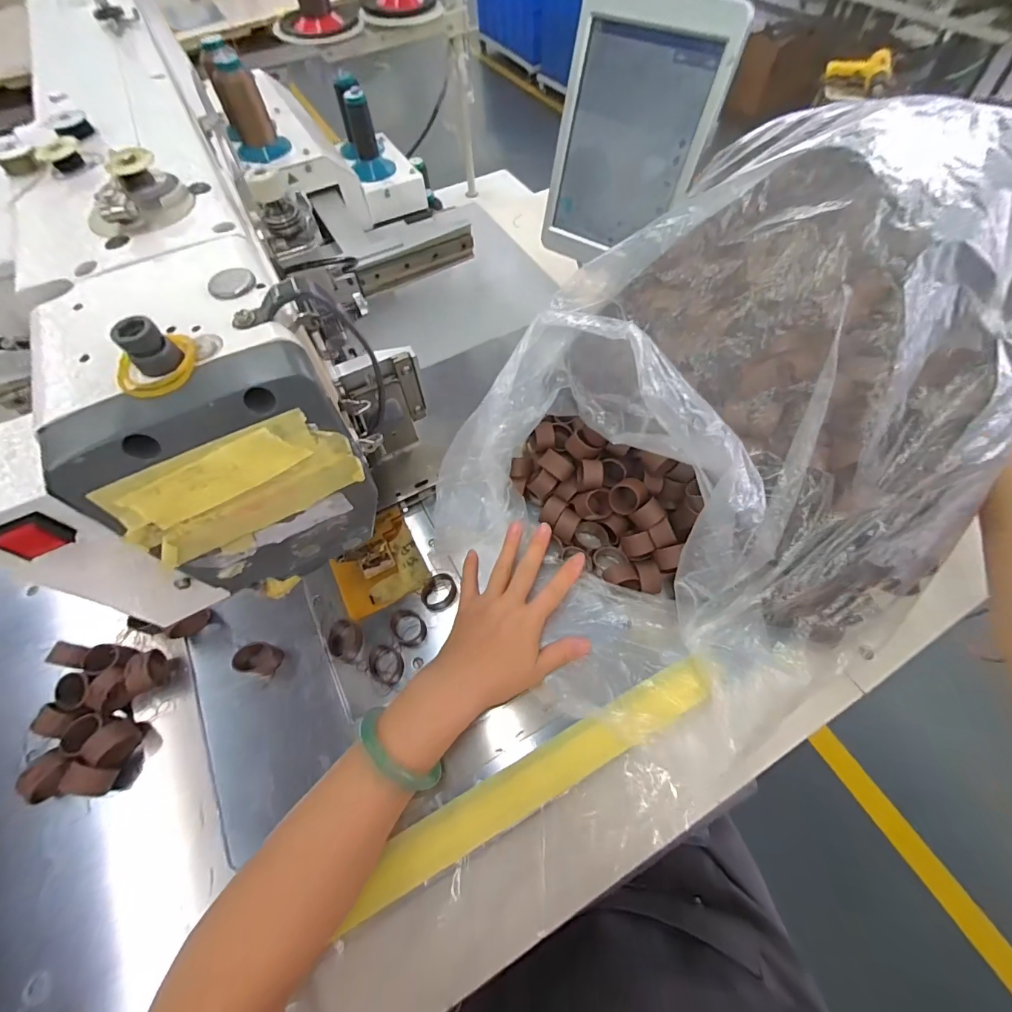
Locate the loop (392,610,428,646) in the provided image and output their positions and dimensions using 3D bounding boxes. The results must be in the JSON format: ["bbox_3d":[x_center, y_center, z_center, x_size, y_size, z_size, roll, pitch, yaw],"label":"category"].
[{"bbox_3d":[-0.085,0.106,0.380,0.031,0.013,0.026,35,68,19],"label":"loop"}]

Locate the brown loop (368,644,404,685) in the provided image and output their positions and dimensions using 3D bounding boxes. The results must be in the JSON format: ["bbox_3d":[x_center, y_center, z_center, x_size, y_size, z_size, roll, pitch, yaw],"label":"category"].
[{"bbox_3d":[-0.100,0.132,0.366,0.029,0.020,0.027,-1,61,2],"label":"brown loop"}]

